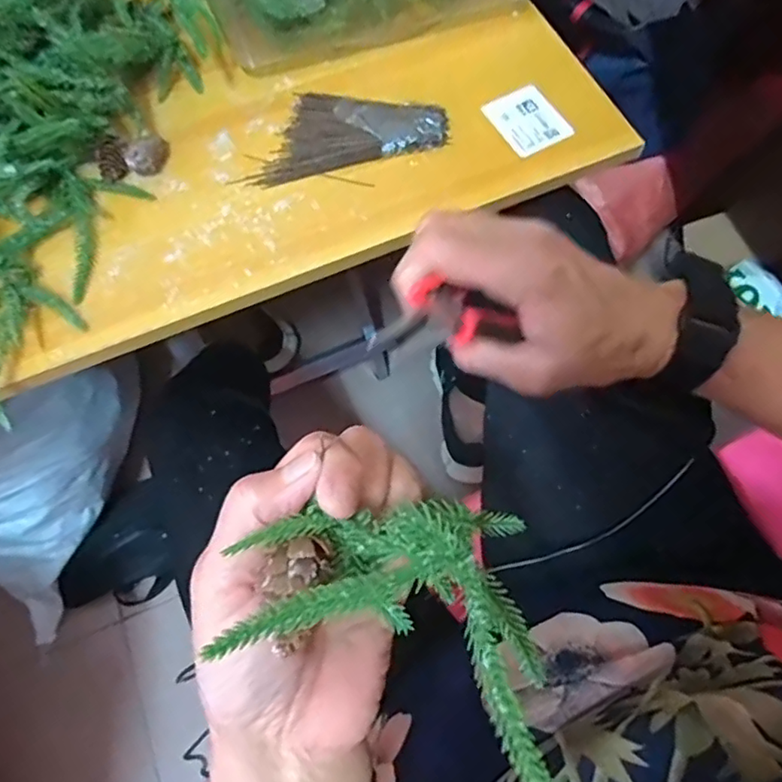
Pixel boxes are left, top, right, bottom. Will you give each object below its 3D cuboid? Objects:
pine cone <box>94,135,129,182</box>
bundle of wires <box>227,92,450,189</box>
[{"bbox_3d":[-0.207,-0.172,0.446,0.024,0.019,0.024,-25,69,-9],"label":"pine cone"},{"bbox_3d":[-0.033,-0.192,0.452,0.148,0.016,0.083,3,67,3],"label":"bundle of wires"}]

